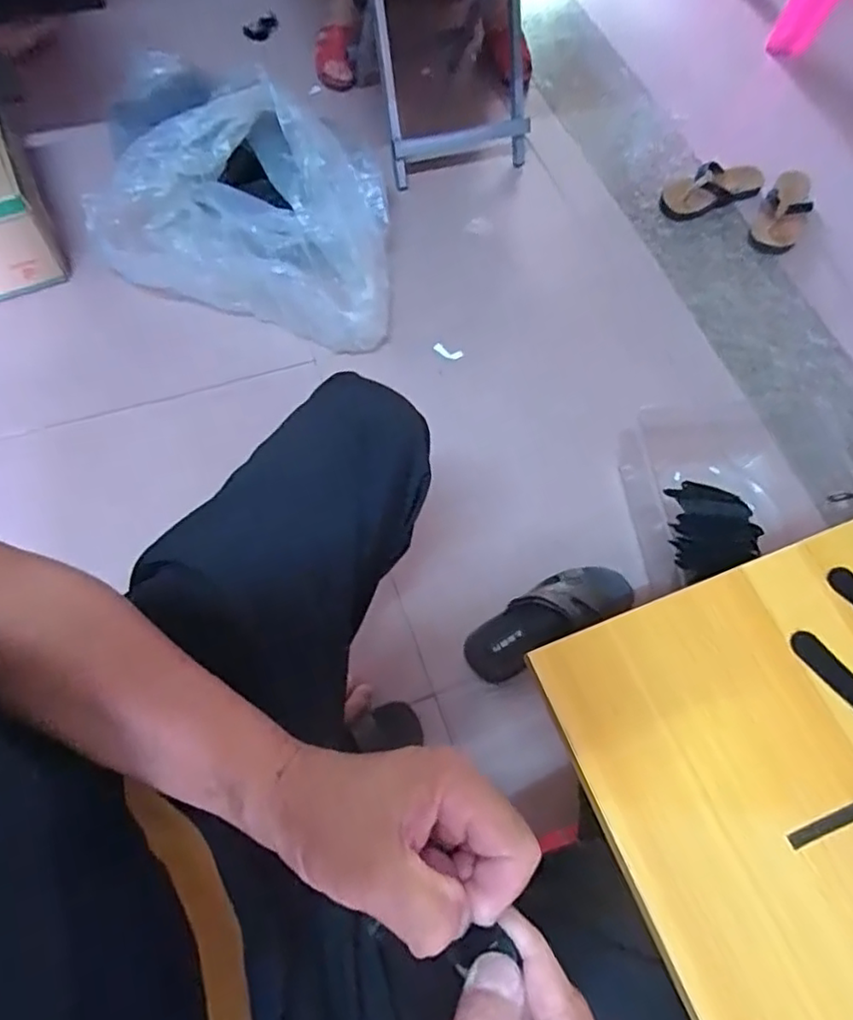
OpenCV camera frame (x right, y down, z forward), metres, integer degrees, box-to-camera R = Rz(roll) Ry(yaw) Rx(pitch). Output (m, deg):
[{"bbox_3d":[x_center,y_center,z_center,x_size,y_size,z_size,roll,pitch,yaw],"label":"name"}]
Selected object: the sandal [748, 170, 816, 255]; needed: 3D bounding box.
[{"bbox_3d":[0.719,-0.598,1.270,0.095,0.044,0.202,27,66,9],"label":"sandal"}]

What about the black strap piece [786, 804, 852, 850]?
[{"bbox_3d":[0.239,0.184,0.373,0.059,0.005,0.010,-16,67,-11],"label":"black strap piece"}]

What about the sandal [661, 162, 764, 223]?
[{"bbox_3d":[0.588,-0.662,1.300,0.225,0.050,0.104,-21,68,-13],"label":"sandal"}]

